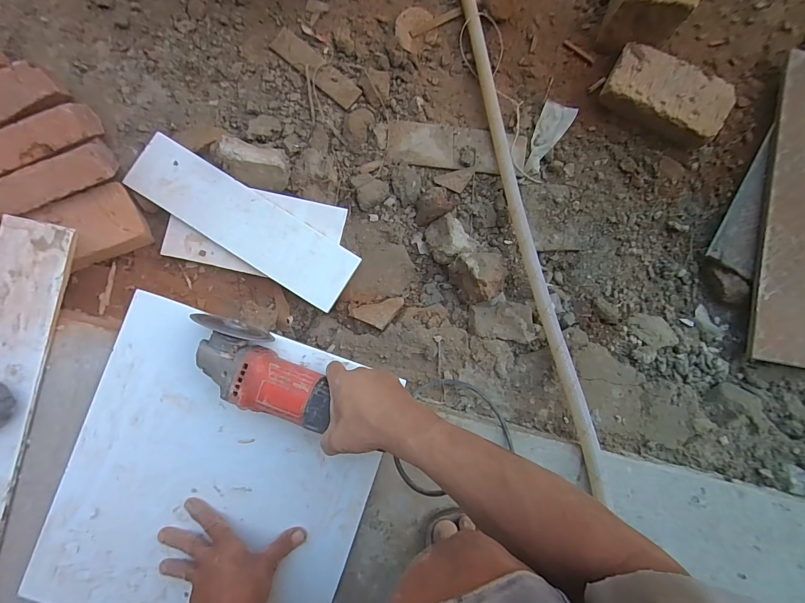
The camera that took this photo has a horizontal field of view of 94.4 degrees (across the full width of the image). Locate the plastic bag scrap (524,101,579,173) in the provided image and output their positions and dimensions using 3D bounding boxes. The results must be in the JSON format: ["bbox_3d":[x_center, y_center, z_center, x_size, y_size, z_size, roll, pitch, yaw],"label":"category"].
[{"bbox_3d":[0.237,-0.271,0.612,0.048,0.016,0.123,27,86,-1],"label":"plastic bag scrap"}]

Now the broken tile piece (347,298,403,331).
[{"bbox_3d":[-0.039,0.019,0.559,0.082,0.006,0.044,-8,70,4],"label":"broken tile piece"}]

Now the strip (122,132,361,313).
[{"bbox_3d":[-0.238,-0.119,0.553,0.363,0.007,0.094,32,85,3],"label":"strip"}]

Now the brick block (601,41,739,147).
[{"bbox_3d":[0.414,-0.324,0.593,0.184,0.053,0.105,30,89,1],"label":"brick block"}]

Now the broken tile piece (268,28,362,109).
[{"bbox_3d":[-0.141,-0.380,0.608,0.166,0.010,0.042,39,86,0],"label":"broken tile piece"}]

